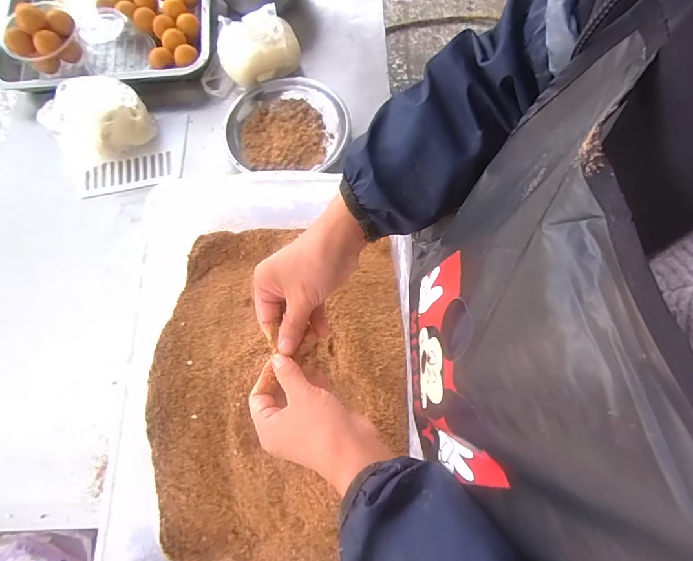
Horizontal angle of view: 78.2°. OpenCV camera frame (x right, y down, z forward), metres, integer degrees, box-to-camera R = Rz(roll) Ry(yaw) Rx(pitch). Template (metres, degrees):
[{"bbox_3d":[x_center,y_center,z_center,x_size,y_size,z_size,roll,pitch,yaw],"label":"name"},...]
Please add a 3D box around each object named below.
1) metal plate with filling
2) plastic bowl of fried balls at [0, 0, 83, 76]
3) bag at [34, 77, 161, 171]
[{"bbox_3d":[-0.087,-0.230,0.629,0.176,0.037,0.149,-3,71,-1],"label":"metal plate with filling"},{"bbox_3d":[-0.447,-0.358,0.632,0.105,0.076,0.082,-38,75,-12],"label":"plastic bowl of fried balls"},{"bbox_3d":[-0.364,-0.236,0.614,0.127,0.067,0.142,-39,75,-12],"label":"bag"}]

